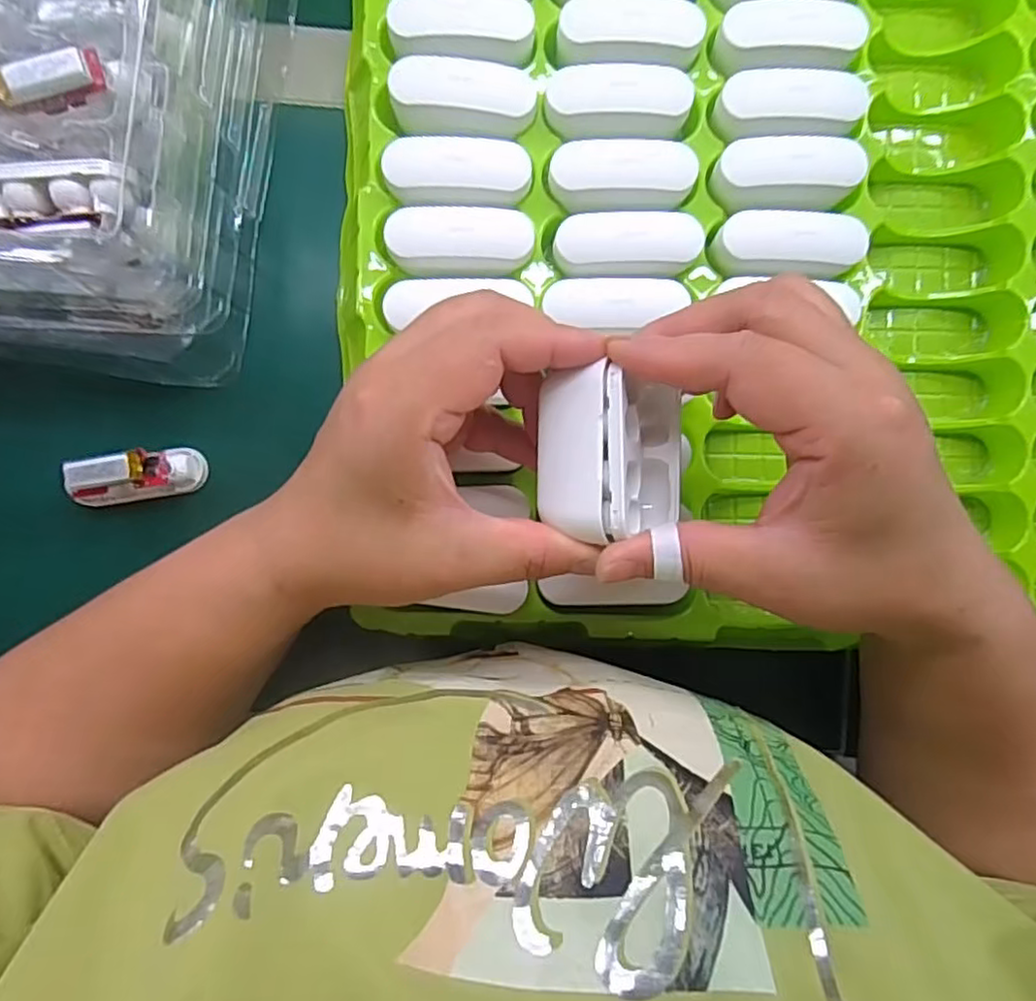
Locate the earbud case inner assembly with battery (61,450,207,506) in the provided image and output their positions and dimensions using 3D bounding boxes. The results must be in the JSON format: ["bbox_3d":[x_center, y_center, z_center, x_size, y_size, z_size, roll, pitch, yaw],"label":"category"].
[{"bbox_3d":[-0.180,-0.011,0.309,0.057,0.028,0.020,-9,88,-2],"label":"earbud case inner assembly with battery"}]

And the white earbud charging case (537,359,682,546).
[{"bbox_3d":[0.034,-0.016,0.239,0.051,0.030,0.057,2,88,-1],"label":"white earbud charging case"}]

